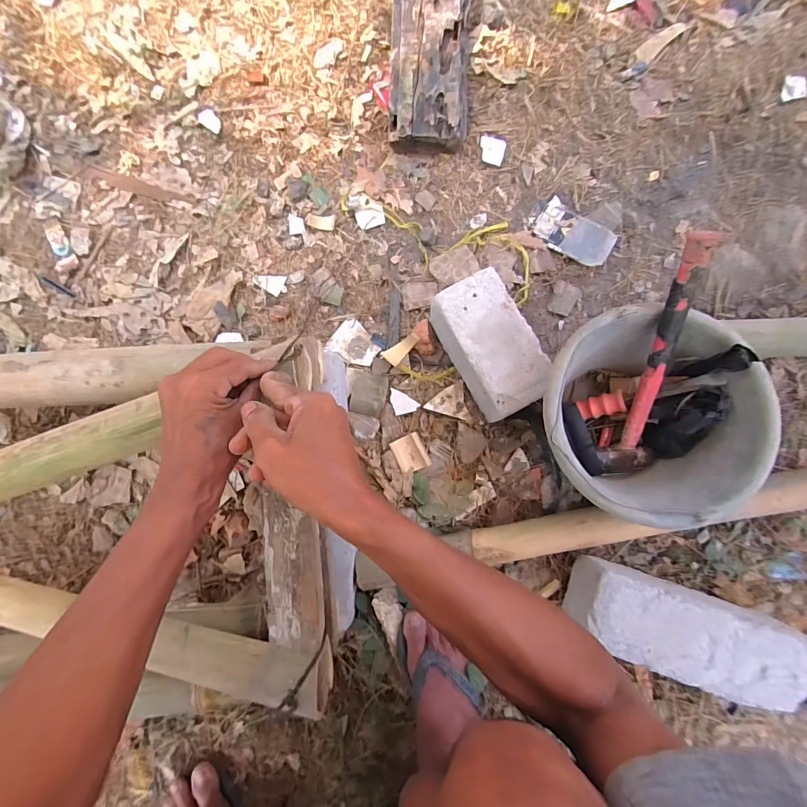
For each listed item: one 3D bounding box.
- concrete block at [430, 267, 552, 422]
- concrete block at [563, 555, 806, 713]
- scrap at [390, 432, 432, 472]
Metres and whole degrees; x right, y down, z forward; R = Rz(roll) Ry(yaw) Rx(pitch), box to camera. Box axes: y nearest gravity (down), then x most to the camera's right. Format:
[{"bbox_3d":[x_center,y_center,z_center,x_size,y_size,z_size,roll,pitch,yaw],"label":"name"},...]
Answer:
[{"bbox_3d":[0.127,-0.081,0.580,0.109,0.100,0.196,-31,86,-4],"label":"concrete block"},{"bbox_3d":[0.360,0.299,0.517,0.260,0.098,0.106,20,84,1],"label":"concrete block"},{"bbox_3d":[0.011,0.080,0.614,0.048,0.016,0.057,-26,85,-2],"label":"scrap"}]

